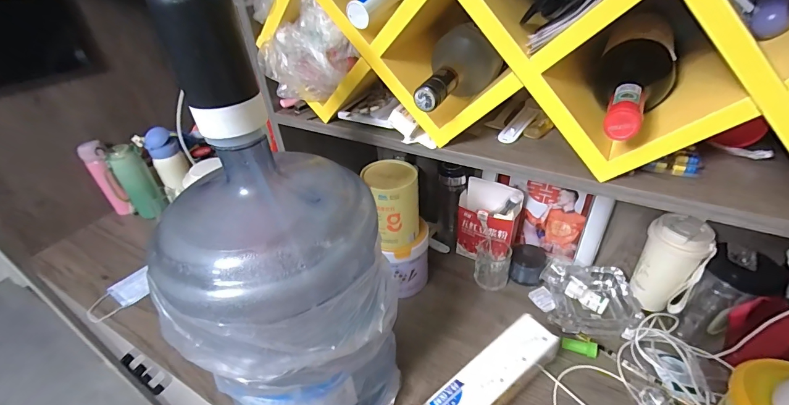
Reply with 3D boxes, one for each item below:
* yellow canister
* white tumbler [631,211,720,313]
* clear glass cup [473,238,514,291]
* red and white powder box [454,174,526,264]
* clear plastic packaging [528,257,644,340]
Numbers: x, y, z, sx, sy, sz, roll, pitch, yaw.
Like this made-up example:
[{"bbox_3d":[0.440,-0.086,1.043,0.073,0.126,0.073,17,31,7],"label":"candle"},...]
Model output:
[{"bbox_3d":[-0.004,0.003,0.655,0.095,0.131,0.095,-4,37,1],"label":"yellow canister"},{"bbox_3d":[0.477,0.107,0.631,0.090,0.160,0.074,24,45,33],"label":"white tumbler"},{"bbox_3d":[0.205,0.127,0.754,0.068,0.079,0.065,-3,37,2],"label":"clear glass cup"},{"bbox_3d":[0.196,0.046,0.770,0.123,0.173,0.063,16,41,26],"label":"red and white powder box"},{"bbox_3d":[0.363,0.179,0.695,0.176,0.049,0.149,4,37,11],"label":"clear plastic packaging"}]

